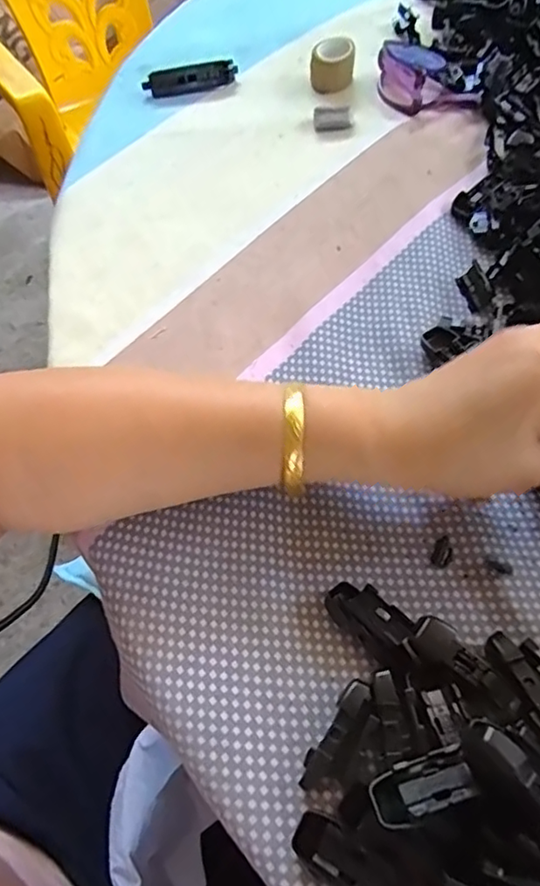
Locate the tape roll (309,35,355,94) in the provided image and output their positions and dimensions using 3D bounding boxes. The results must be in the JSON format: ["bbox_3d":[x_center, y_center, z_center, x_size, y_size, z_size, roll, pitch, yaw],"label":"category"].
[{"bbox_3d":[0.050,-0.300,0.466,0.033,0.025,0.033,7,62,5],"label":"tape roll"}]

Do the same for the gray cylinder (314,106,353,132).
[{"bbox_3d":[0.047,-0.242,0.440,0.028,0.014,0.013,3,62,2],"label":"gray cylinder"}]

